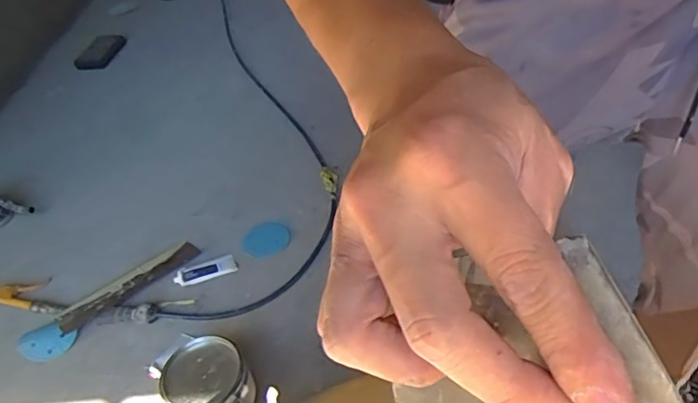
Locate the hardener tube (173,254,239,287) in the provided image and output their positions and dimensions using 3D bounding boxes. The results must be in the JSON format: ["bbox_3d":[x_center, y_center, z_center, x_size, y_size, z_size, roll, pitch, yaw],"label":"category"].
[{"bbox_3d":[-0.339,0.166,1.262,0.143,0.014,0.058,-23,43,-16],"label":"hardener tube"}]

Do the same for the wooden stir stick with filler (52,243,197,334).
[{"bbox_3d":[-0.511,0.187,1.247,0.080,0.015,0.334,28,53,35],"label":"wooden stir stick with filler"}]

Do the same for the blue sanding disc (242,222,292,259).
[{"bbox_3d":[-0.208,0.097,1.345,0.128,0.006,0.118,-9,39,8],"label":"blue sanding disc"}]

